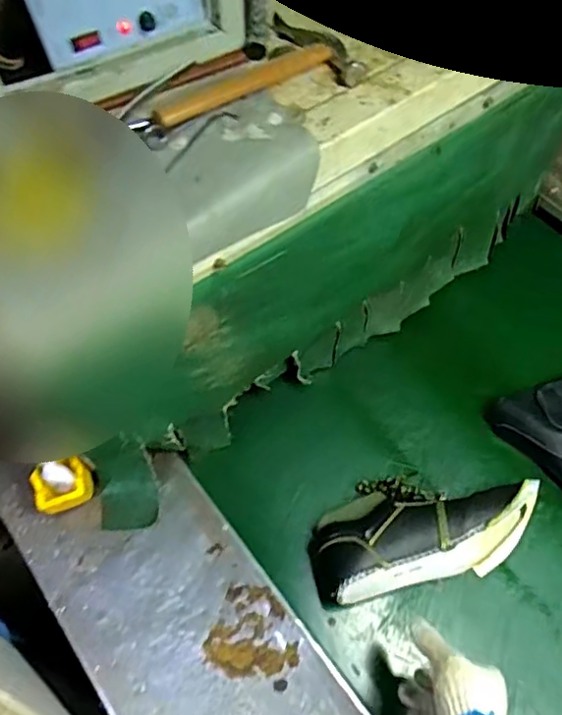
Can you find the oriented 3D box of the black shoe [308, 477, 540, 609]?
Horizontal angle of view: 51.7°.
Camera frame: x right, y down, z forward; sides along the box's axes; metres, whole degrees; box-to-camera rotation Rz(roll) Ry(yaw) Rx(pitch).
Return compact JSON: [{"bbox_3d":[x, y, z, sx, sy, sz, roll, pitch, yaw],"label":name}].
[{"bbox_3d":[0.184,0.218,0.756,0.294,0.087,0.139,-11,61,-5],"label":"black shoe"}]

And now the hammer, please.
[{"bbox_3d":[-0.038,-0.321,0.642,0.233,0.023,0.125,-22,62,-11],"label":"hammer"}]

